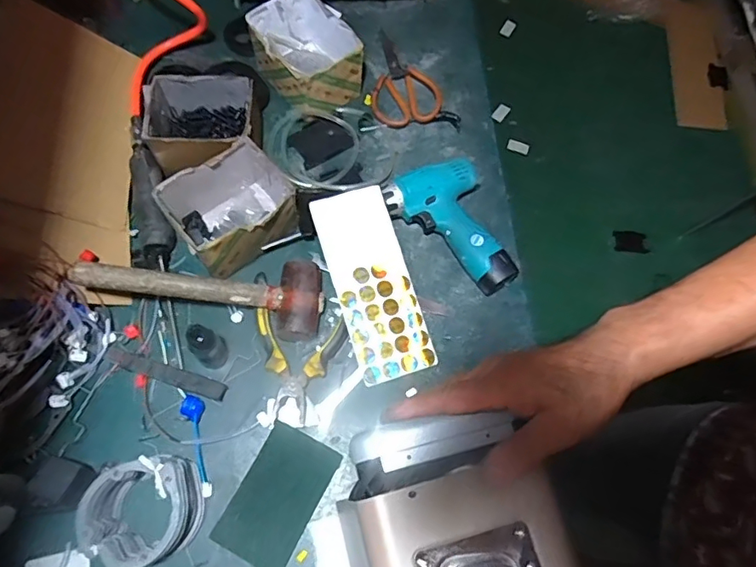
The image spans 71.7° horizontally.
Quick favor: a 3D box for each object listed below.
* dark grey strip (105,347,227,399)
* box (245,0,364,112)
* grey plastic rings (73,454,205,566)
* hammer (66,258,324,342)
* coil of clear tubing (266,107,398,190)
[{"bbox_3d":[-0.254,0.108,0.627,0.146,0.004,0.021,17,69,4],"label":"dark grey strip"},{"bbox_3d":[-0.102,-0.331,0.765,0.121,0.091,0.142,-38,75,-15],"label":"box"},{"bbox_3d":[-0.245,0.241,0.550,0.105,0.077,0.103,1,69,-2],"label":"grey plastic rings"},{"bbox_3d":[-0.203,0.001,0.627,0.282,0.044,0.098,10,68,-16],"label":"hammer"},{"bbox_3d":[-0.069,-0.192,0.745,0.185,0.031,0.125,7,69,1],"label":"coil of clear tubing"}]

